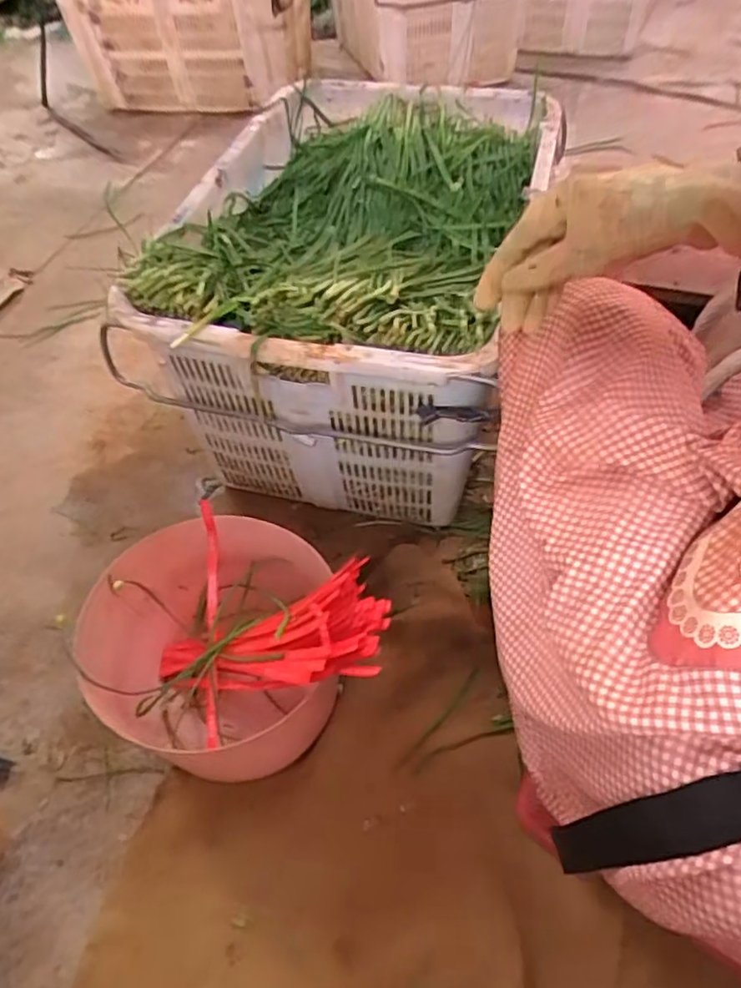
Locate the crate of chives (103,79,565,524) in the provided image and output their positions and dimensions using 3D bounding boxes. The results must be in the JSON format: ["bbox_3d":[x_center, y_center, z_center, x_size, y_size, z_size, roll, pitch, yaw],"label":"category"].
[{"bbox_3d":[-0.004,-0.361,1.038,0.506,0.350,0.792,12,57,12],"label":"crate of chives"}]

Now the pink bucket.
[{"bbox_3d":[-0.190,0.182,0.770,0.226,0.195,0.247,-2,51,3],"label":"pink bucket"}]

